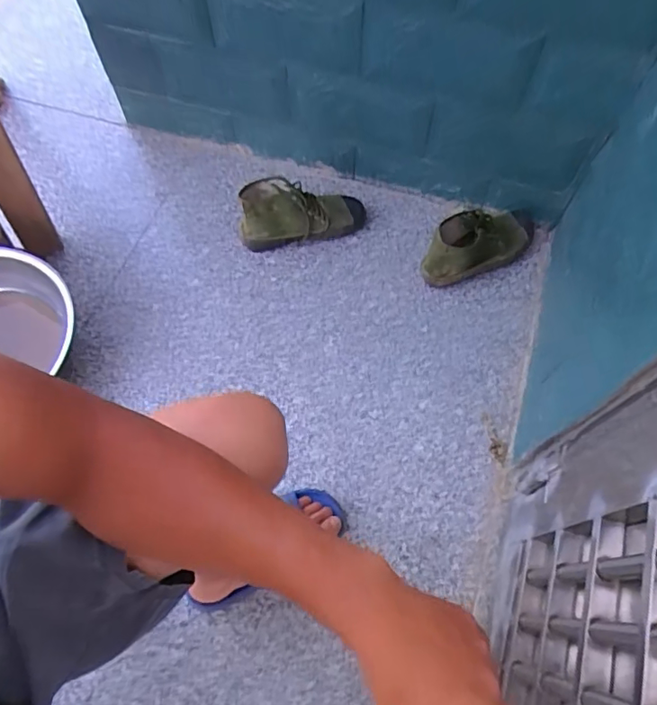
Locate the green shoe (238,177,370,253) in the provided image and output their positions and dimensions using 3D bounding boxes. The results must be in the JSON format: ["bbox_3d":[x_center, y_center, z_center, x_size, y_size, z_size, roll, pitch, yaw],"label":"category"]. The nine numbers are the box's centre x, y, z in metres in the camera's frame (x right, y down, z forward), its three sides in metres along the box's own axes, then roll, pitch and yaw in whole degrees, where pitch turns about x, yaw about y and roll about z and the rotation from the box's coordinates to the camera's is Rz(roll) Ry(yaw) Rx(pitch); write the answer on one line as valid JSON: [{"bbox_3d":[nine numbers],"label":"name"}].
[{"bbox_3d":[-0.048,-0.283,1.036,0.260,0.123,0.089,-14,65,-8],"label":"green shoe"}]

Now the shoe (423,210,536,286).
[{"bbox_3d":[0.310,-0.224,1.016,0.273,0.115,0.092,-25,67,-13],"label":"shoe"}]

